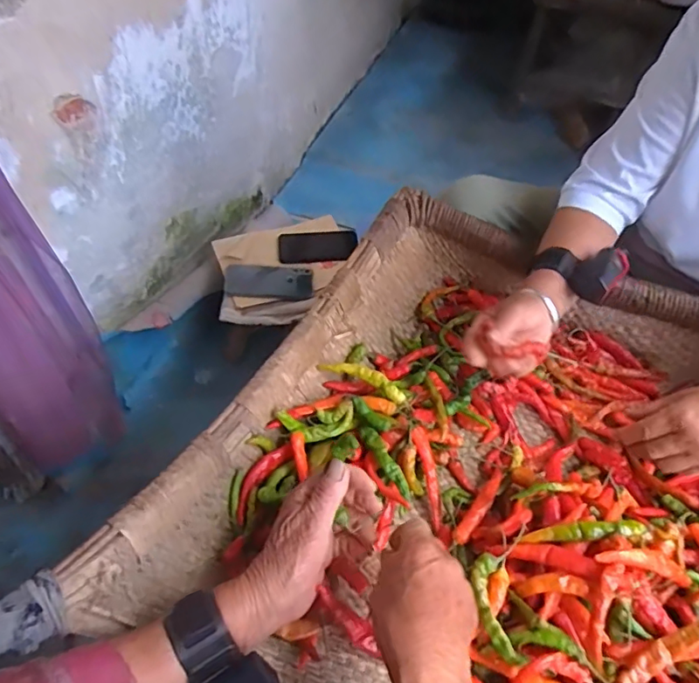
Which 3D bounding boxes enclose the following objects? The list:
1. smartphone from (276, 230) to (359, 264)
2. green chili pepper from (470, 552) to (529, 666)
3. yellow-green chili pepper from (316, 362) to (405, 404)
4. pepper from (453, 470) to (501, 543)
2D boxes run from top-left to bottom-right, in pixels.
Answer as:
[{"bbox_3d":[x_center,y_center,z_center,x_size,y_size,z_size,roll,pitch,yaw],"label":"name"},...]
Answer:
[{"bbox_3d":[-0.063,-0.196,1.103,0.163,0.015,0.078,-5,61,-11],"label":"smartphone"},{"bbox_3d":[0.122,0.224,0.449,0.028,0.009,0.083,-8,64,-11],"label":"green chili pepper"},{"bbox_3d":[0.014,0.039,0.588,0.102,0.019,0.018,24,51,17],"label":"yellow-green chili pepper"},{"bbox_3d":[0.136,0.168,0.553,0.017,0.012,0.099,32,54,22],"label":"pepper"}]

